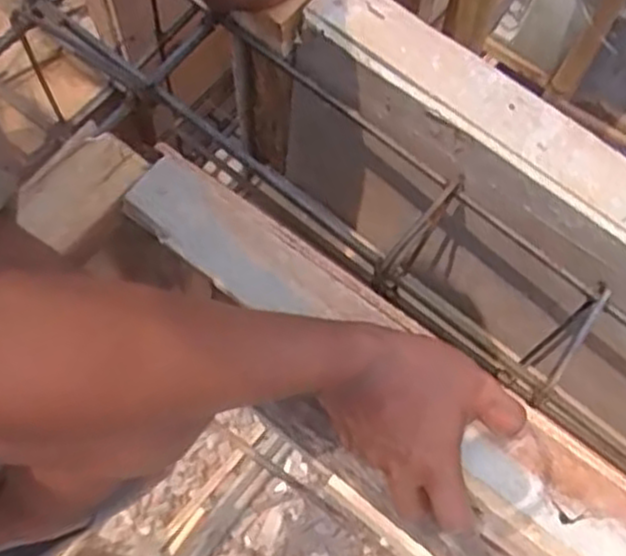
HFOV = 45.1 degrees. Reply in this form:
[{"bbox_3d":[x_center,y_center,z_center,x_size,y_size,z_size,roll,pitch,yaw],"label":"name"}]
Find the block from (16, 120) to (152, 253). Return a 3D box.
[{"bbox_3d":[-0.176,-0.066,0.564,0.062,0.024,0.095,37,72,11],"label":"block"}]

